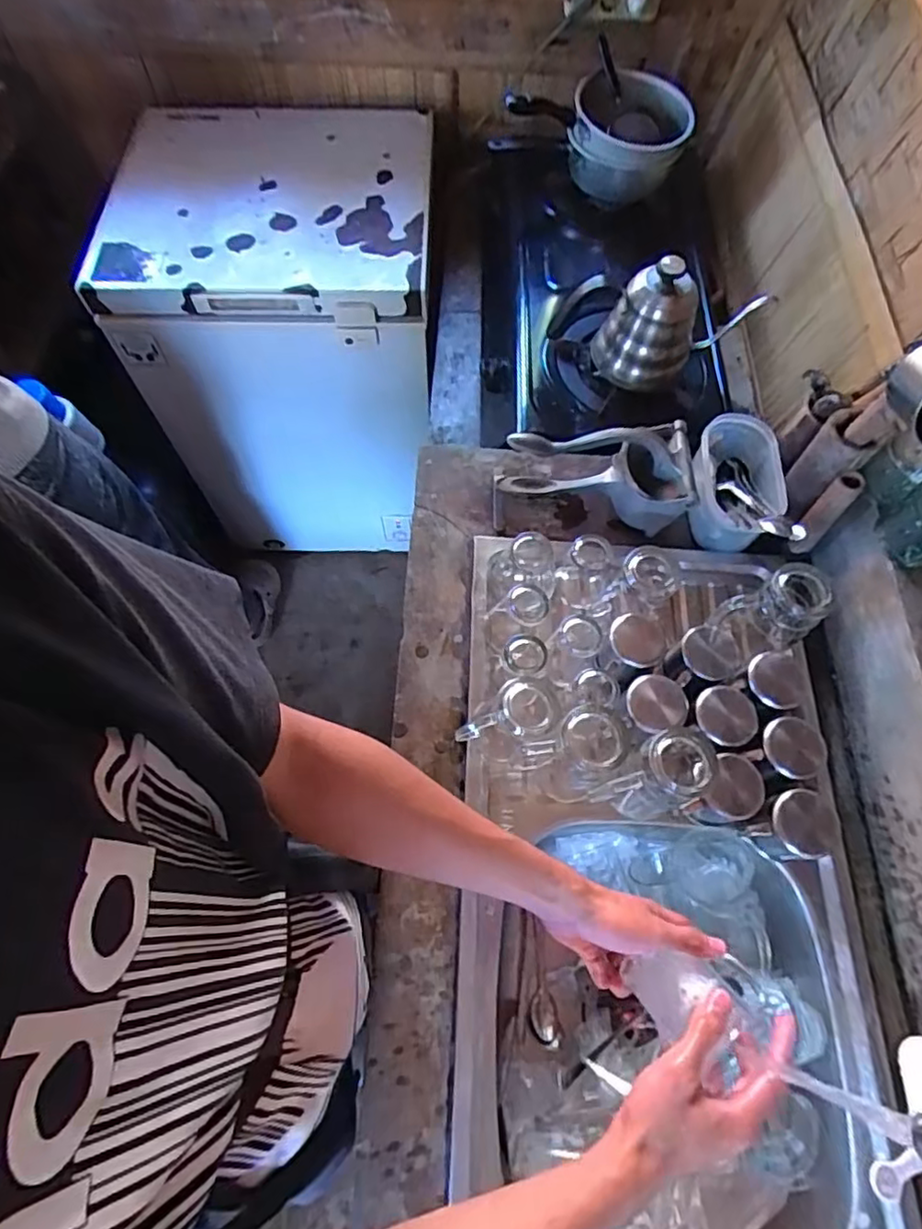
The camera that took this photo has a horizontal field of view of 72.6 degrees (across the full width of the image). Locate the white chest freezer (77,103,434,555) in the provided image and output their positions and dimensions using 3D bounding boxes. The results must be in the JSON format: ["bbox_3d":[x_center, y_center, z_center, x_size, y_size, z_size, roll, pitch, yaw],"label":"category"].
[{"bbox_3d":[-0.336,-0.550,1.416,0.551,0.831,0.471,5,65,1],"label":"white chest freezer"}]

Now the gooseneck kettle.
[{"bbox_3d":[0.277,-0.432,0.895,0.248,0.169,0.139,23,67,9],"label":"gooseneck kettle"}]

